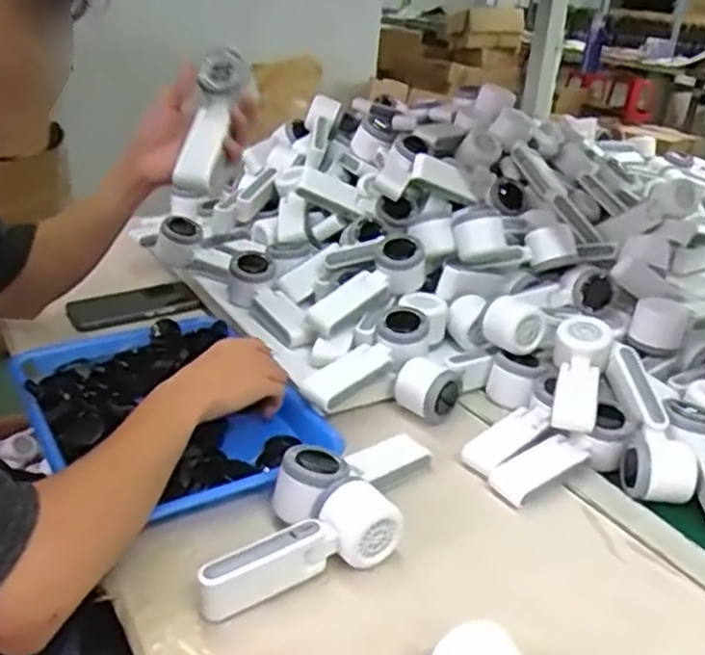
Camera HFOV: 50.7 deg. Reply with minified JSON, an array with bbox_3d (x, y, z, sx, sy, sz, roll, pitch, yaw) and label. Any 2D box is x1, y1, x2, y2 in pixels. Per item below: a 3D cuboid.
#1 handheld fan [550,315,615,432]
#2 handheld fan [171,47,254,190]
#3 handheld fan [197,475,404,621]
[{"bbox_3d":[0.234,0.044,0.763,0.057,0.047,0.163,12,27,15],"label":"handheld fan"},{"bbox_3d":[-0.149,-0.224,0.801,0.050,0.163,0.039,9,-15,13],"label":"handheld fan"},{"bbox_3d":[-0.045,0.168,0.583,0.159,0.055,0.054,-11,29,-25],"label":"handheld fan"}]

